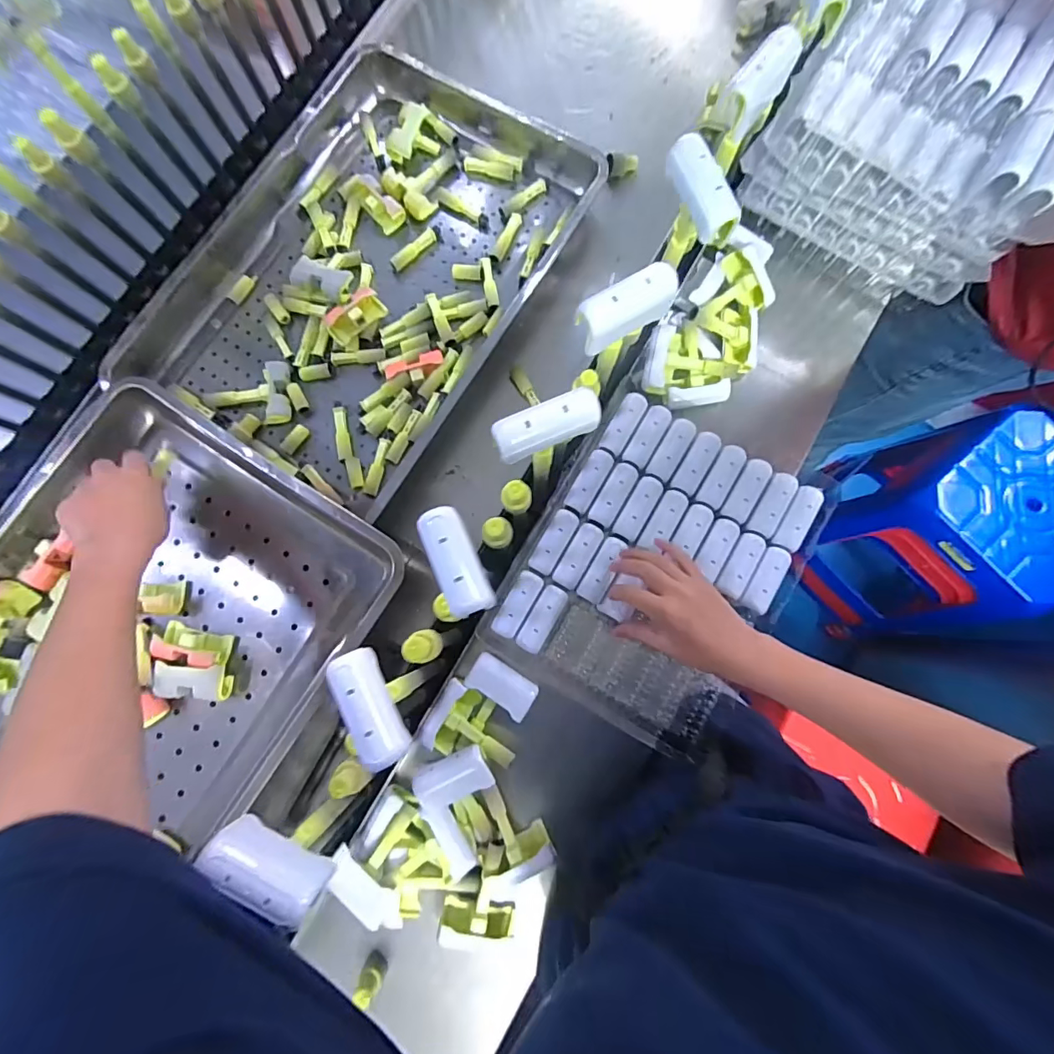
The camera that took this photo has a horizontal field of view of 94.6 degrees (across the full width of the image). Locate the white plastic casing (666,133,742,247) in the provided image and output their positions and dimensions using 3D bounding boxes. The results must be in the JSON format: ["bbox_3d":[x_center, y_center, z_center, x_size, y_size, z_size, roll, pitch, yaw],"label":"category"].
[{"bbox_3d":[0.134,-0.260,0.372,0.026,0.026,0.082,-25,81,-3],"label":"white plastic casing"}]

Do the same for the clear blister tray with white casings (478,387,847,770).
[{"bbox_3d":[0.147,0.041,0.556,0.264,0.037,0.338,30,82,6],"label":"clear blister tray with white casings"}]

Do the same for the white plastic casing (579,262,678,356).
[{"bbox_3d":[0.076,-0.164,0.360,0.081,0.022,0.030,-29,81,-4],"label":"white plastic casing"}]

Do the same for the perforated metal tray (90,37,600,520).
[{"bbox_3d":[-0.213,-0.344,0.640,0.435,0.065,0.561,29,82,6],"label":"perforated metal tray"}]

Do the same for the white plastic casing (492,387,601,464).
[{"bbox_3d":[0.015,-0.072,0.344,0.076,0.021,0.025,-24,81,-3],"label":"white plastic casing"}]

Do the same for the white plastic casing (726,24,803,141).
[{"bbox_3d":[0.187,-0.358,0.387,0.032,0.026,0.080,34,83,6],"label":"white plastic casing"}]

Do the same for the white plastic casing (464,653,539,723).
[{"bbox_3d":[-0.027,0.176,0.544,0.075,0.022,0.041,33,83,6],"label":"white plastic casing"}]

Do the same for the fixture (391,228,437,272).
[{"bbox_3d":[-0.152,-0.374,0.656,0.017,0.018,0.075,42,84,7],"label":"fixture"}]

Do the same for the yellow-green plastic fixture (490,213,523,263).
[{"bbox_3d":[-0.027,-0.386,0.647,0.017,0.013,0.071,29,82,6],"label":"yellow-green plastic fixture"}]

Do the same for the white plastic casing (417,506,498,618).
[{"bbox_3d":[-0.049,0.023,0.332,0.030,0.013,0.075,-24,81,-3],"label":"white plastic casing"}]

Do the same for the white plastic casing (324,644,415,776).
[{"bbox_3d":[-0.104,0.118,0.318,0.026,0.025,0.074,-27,81,-3],"label":"white plastic casing"}]

